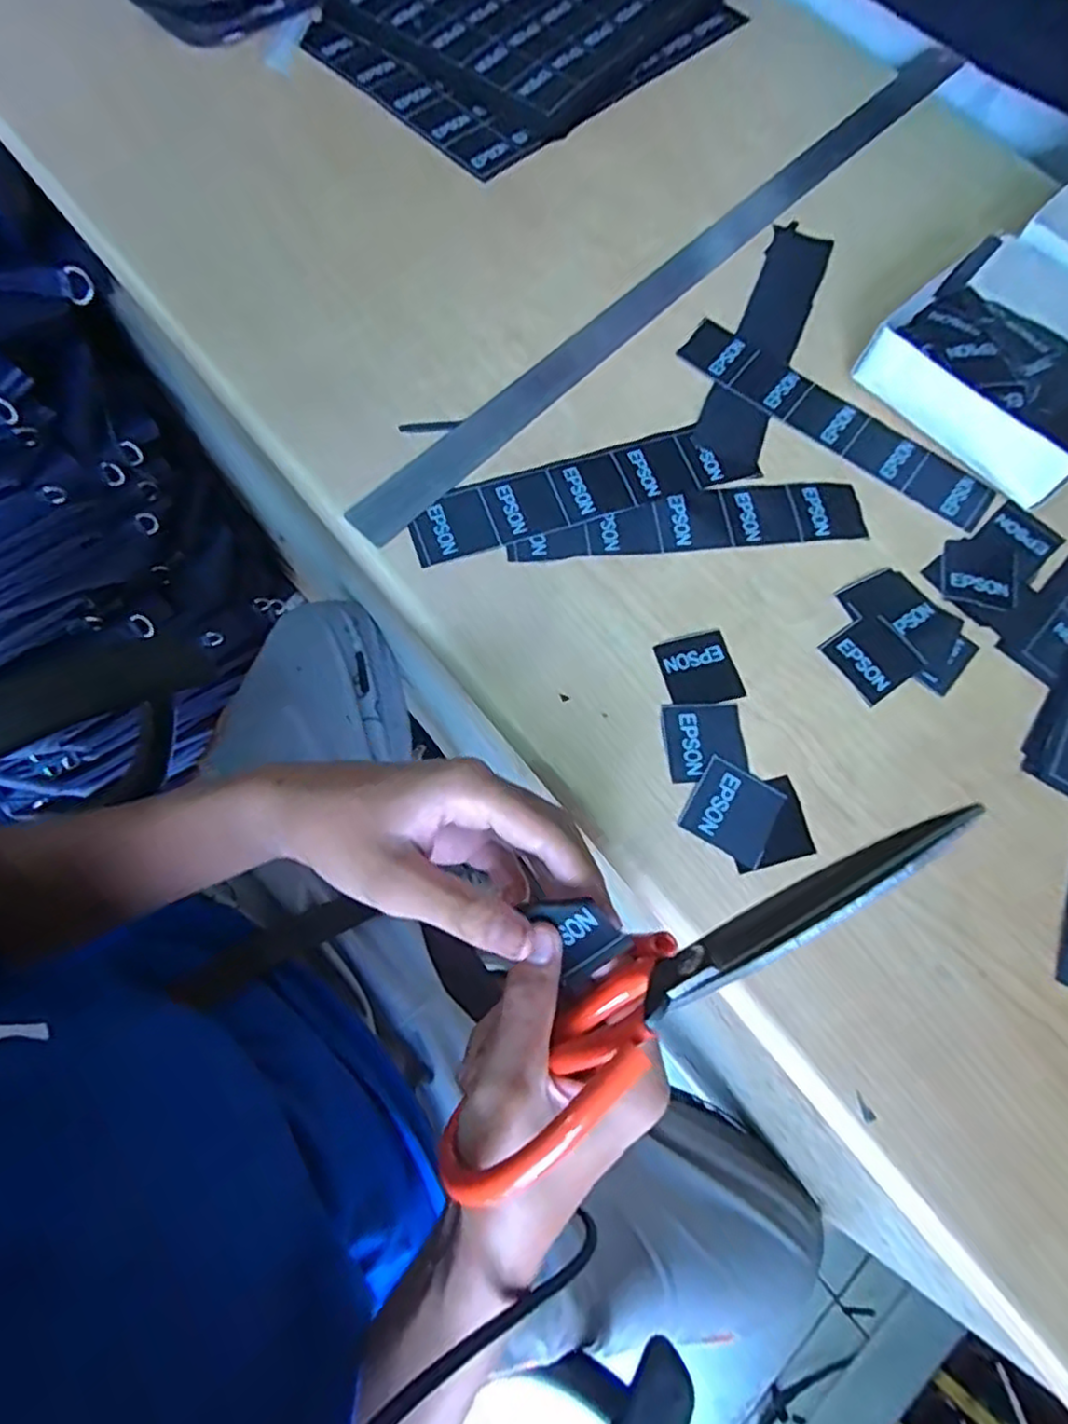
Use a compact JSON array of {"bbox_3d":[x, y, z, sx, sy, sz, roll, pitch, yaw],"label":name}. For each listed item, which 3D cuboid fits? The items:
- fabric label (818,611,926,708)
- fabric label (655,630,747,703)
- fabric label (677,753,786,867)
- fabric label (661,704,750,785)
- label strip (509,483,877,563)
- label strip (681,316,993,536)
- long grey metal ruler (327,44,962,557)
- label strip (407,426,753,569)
[{"bbox_3d":[0.178,-0.029,0.364,0.040,0.004,0.041,-33,75,-13],"label":"fabric label"},{"bbox_3d":[0.085,-0.022,0.357,0.037,0.004,0.038,-15,71,-8],"label":"fabric label"},{"bbox_3d":[0.095,0.047,0.332,0.040,0.004,0.040,30,72,8],"label":"fabric label"},{"bbox_3d":[0.085,0.015,0.344,0.039,0.004,0.039,-4,70,-4],"label":"fabric label"},{"bbox_3d":[0.087,-0.108,0.389,0.198,0.004,0.038,-5,70,-4],"label":"label strip"},{"bbox_3d":[0.179,-0.175,0.420,0.203,0.004,0.038,38,73,11],"label":"label strip"},{"bbox_3d":[0.119,-0.314,0.475,0.031,0.007,0.637,41,73,11],"label":"long grey metal ruler"},{"bbox_3d":[0.023,-0.125,0.392,0.186,0.004,0.042,-18,72,-9],"label":"label strip"}]

